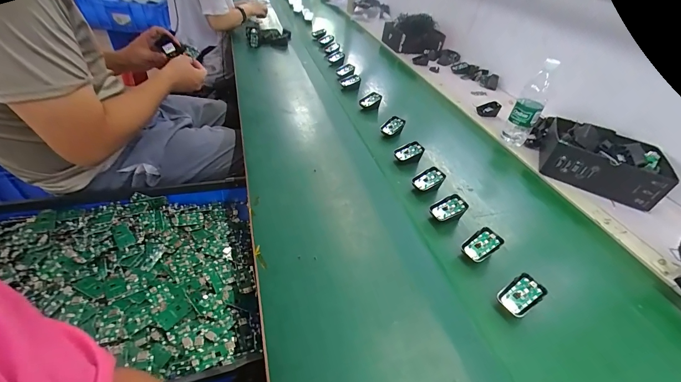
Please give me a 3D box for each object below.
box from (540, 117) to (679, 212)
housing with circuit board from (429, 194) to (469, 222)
[{"bbox_3d":[0.647,-0.071,0.770,0.256,0.093,0.179,23,43,18],"label":"box"},{"bbox_3d":[0.212,0.038,0.622,0.070,0.040,0.045,-7,43,-16],"label":"housing with circuit board"}]

